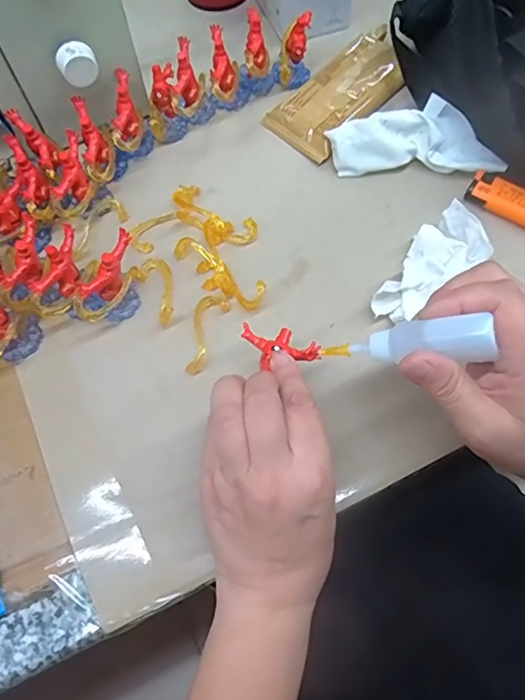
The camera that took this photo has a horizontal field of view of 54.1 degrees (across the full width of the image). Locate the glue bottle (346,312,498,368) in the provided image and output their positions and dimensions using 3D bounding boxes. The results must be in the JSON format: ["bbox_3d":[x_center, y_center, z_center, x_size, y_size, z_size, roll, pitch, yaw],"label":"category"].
[{"bbox_3d":[0.077,-0.004,0.257,0.071,0.014,0.020,-5,65,39],"label":"glue bottle"}]

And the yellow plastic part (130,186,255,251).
[{"bbox_3d":[-0.052,-0.100,0.378,0.092,0.013,0.053,-5,66,0],"label":"yellow plastic part"}]

